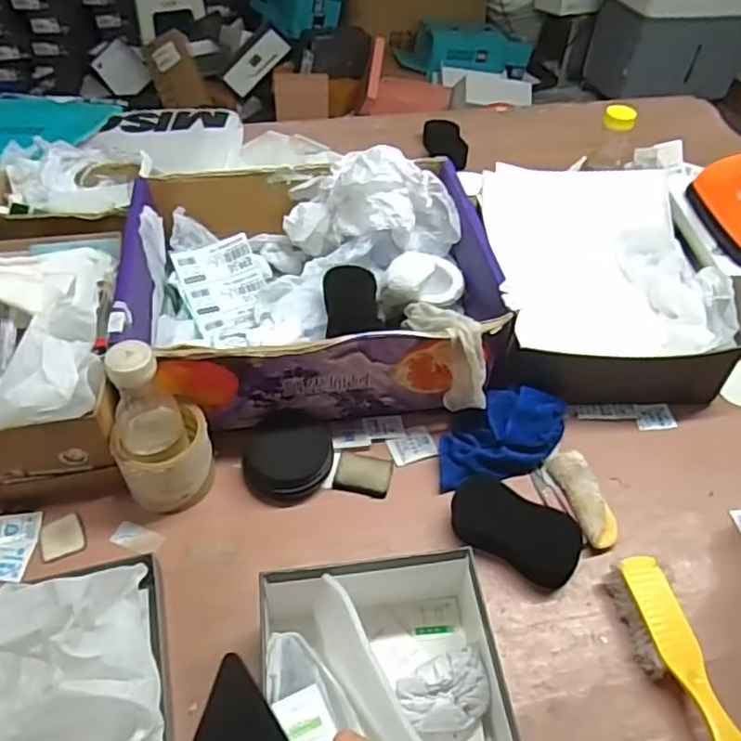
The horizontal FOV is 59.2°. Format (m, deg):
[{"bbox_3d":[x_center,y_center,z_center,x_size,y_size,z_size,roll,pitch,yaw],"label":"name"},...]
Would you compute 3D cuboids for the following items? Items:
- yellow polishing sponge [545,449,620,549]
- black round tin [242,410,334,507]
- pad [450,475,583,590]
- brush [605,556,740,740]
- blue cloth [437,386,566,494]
[{"bbox_3d":[0.221,0.132,0.674,0.039,0.022,0.105,-11,49,-12],"label":"yellow polishing sponge"},{"bbox_3d":[-0.087,0.091,0.696,0.091,0.034,0.095,-4,48,-6],"label":"black round tin"},{"bbox_3d":[0.141,0.153,0.637,0.128,0.038,0.068,33,55,25],"label":"pad"},{"bbox_3d":[0.263,0.265,0.537,0.043,0.045,0.224,-6,49,-8],"label":"brush"},{"bbox_3d":[0.143,0.073,0.698,0.136,0.055,0.101,1,48,-1],"label":"blue cloth"}]

